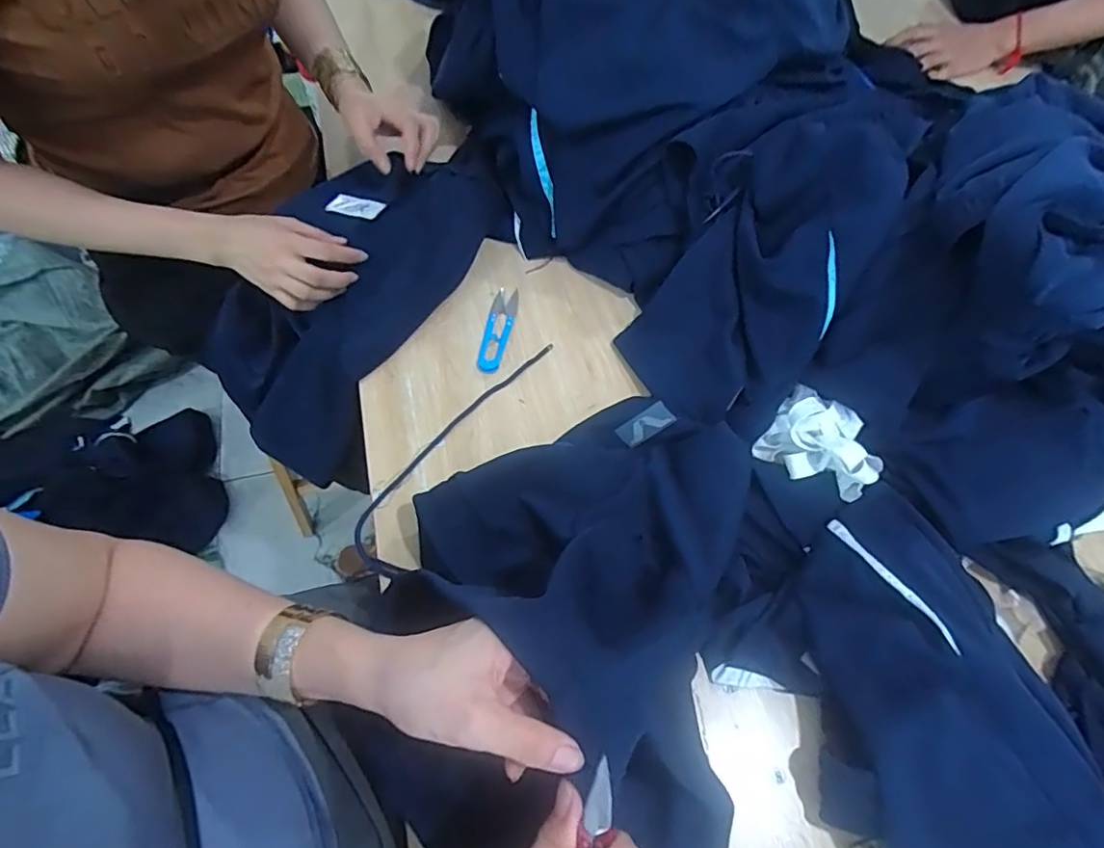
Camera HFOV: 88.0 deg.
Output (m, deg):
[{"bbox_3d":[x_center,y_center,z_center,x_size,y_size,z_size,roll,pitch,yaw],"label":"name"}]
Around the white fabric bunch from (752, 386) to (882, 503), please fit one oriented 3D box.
[{"bbox_3d":[0.267,0.022,0.564,0.106,0.083,0.047,38,24,22],"label":"white fabric bunch"}]

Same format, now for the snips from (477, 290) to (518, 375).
[{"bbox_3d":[-0.061,-0.108,0.649,0.028,0.009,0.122,12,61,4],"label":"snips"}]

